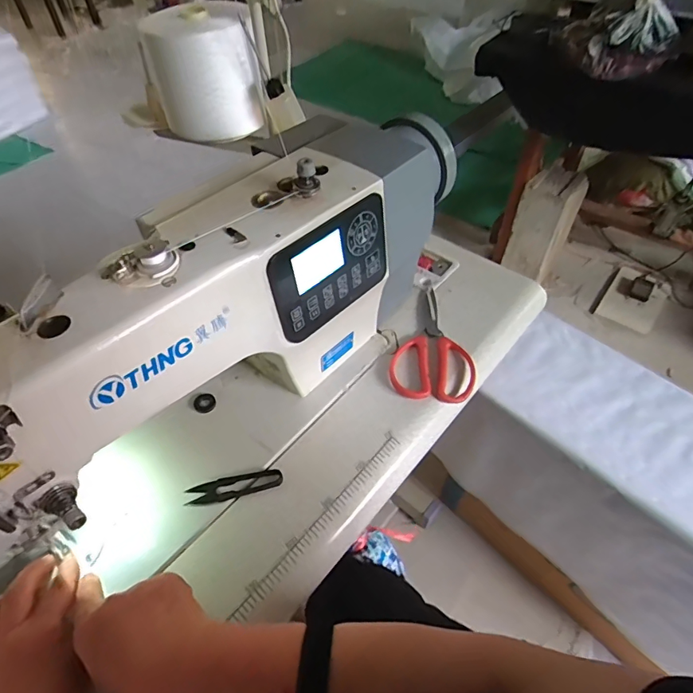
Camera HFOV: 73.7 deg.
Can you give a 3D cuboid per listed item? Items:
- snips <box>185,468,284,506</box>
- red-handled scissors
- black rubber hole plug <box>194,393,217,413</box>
[{"bbox_3d":[-0.115,0.144,0.477,0.096,0.006,0.024,-10,51,-8],"label":"snips"},{"bbox_3d":[0.111,-0.009,0.603,0.104,0.010,0.187,4,50,4],"label":"red-handled scissors"},{"bbox_3d":[-0.168,0.066,0.547,0.025,0.004,0.026,0,50,0],"label":"black rubber hole plug"}]

